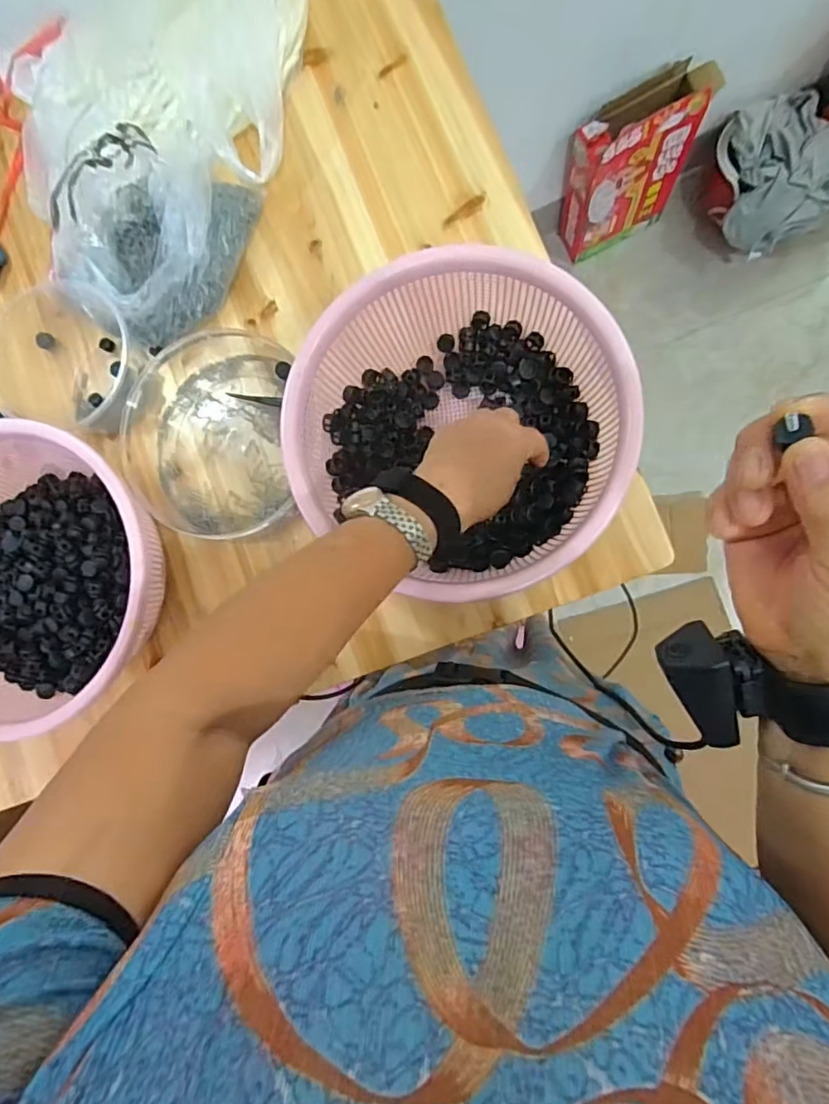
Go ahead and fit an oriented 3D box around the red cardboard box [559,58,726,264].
[{"bbox_3d":[0.406,-0.737,1.133,0.258,0.343,0.100,-25,83,7],"label":"red cardboard box"}]

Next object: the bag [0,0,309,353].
[{"bbox_3d":[-0.257,-0.416,0.575,0.226,0.084,0.371,25,91,10],"label":"bag"}]

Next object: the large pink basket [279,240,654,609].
[{"bbox_3d":[0.044,-0.106,0.502,0.282,0.098,0.266,-1,87,9],"label":"large pink basket"}]

